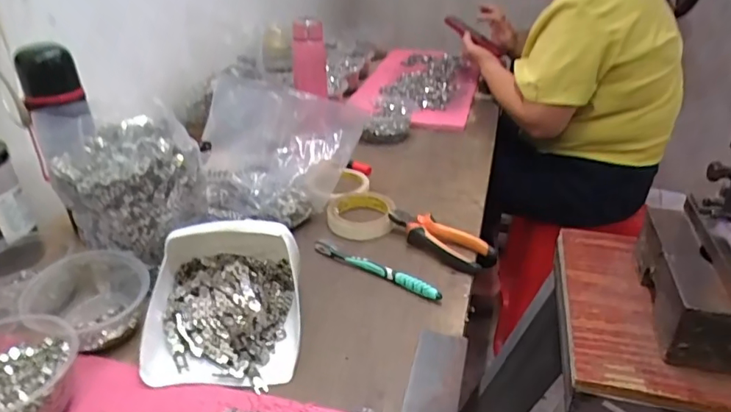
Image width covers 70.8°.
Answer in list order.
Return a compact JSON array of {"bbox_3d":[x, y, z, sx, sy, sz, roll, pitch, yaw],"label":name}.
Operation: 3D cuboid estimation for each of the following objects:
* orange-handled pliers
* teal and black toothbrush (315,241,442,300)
[{"bbox_3d":[0.094,0.040,0.673,0.150,0.026,0.055,25,38,33],"label":"orange-handled pliers"},{"bbox_3d":[0.012,0.076,0.635,0.179,0.019,0.014,21,36,28],"label":"teal and black toothbrush"}]

